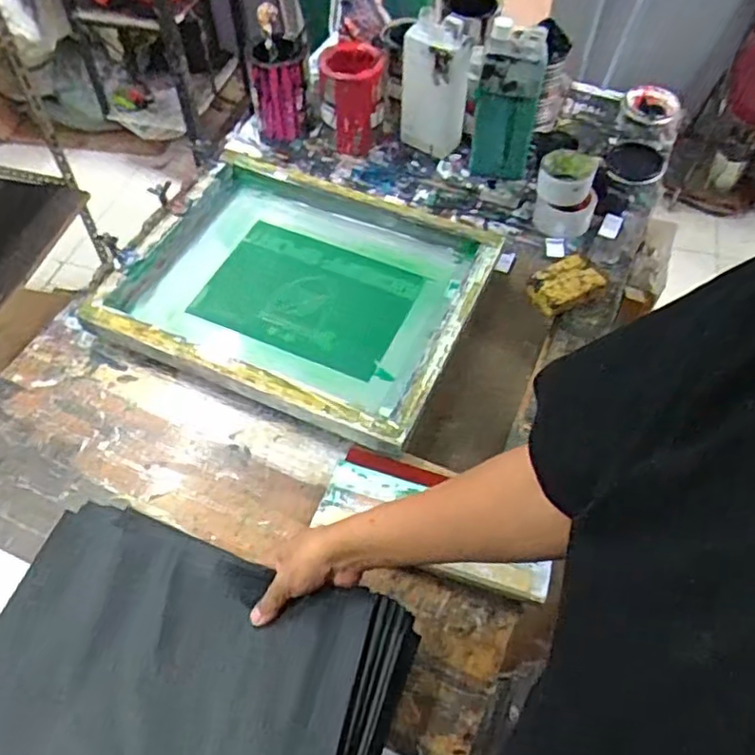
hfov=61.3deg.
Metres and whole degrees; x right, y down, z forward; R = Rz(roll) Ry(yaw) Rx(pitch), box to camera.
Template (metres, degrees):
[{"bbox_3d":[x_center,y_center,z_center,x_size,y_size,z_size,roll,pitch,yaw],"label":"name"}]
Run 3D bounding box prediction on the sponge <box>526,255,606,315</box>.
[{"bbox_3d":[0.283,-0.136,0.956,0.115,0.041,0.074,-21,58,-14],"label":"sponge"}]

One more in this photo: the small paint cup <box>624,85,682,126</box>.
[{"bbox_3d":[0.536,-0.534,1.238,0.095,0.032,0.086,-35,62,-22],"label":"small paint cup"}]

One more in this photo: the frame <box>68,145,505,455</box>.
[{"bbox_3d":[-0.106,-0.150,0.959,0.499,0.046,0.430,21,58,14],"label":"frame"}]

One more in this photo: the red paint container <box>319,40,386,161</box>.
[{"bbox_3d":[-0.044,-0.481,1.111,0.105,0.147,0.122,-2,55,-1],"label":"red paint container"}]

